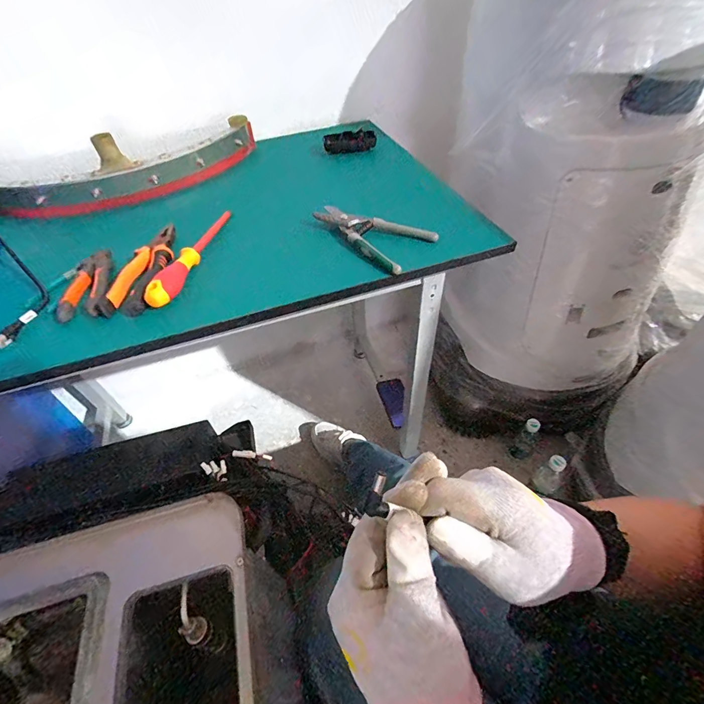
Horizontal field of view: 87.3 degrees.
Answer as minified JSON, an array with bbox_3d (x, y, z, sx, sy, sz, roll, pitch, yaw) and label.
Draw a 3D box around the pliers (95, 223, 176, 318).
[{"bbox_3d":[-0.292,-0.117,0.526,0.060,0.033,0.172,-3,48,3],"label":"pliers"}]

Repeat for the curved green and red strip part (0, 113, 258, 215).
[{"bbox_3d":[-0.423,-0.350,0.688,0.507,0.102,0.123,-21,50,-14],"label":"curved green and red strip part"}]

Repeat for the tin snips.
[{"bbox_3d":[0.026,-0.182,0.554,0.181,0.021,0.099,34,59,30],"label":"tin snips"}]

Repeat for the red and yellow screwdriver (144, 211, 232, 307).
[{"bbox_3d":[-0.234,-0.147,0.544,0.031,0.037,0.237,2,48,7],"label":"red and yellow screwdriver"}]

